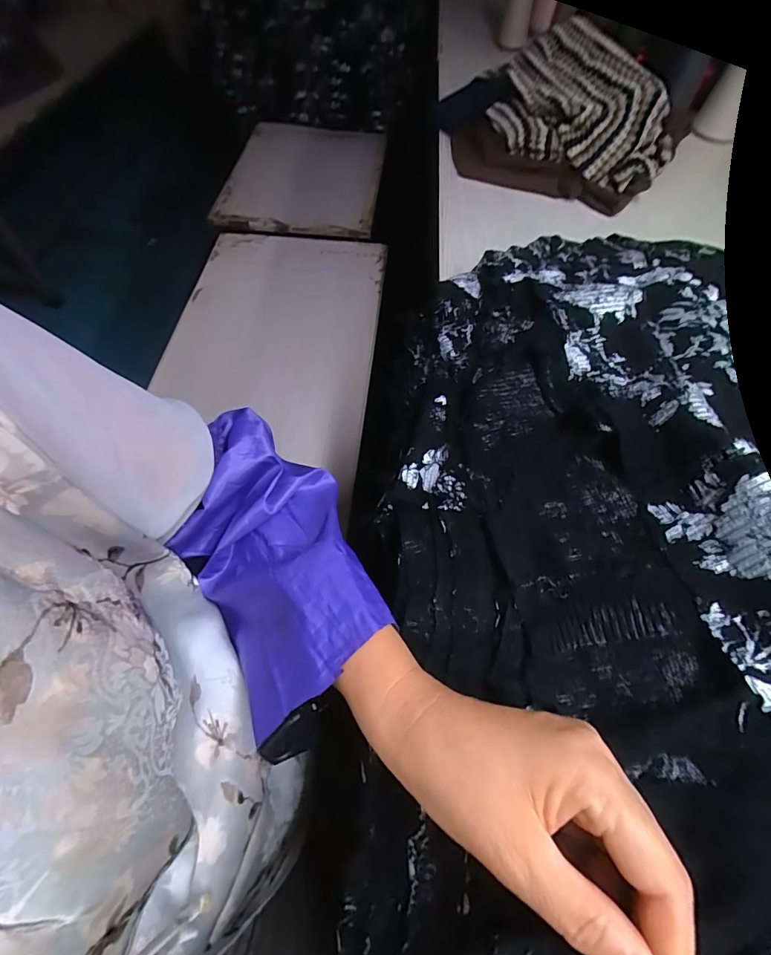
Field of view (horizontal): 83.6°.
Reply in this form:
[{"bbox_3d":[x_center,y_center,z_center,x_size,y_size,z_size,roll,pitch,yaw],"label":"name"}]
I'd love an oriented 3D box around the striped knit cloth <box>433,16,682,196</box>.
[{"bbox_3d":[0.230,-0.499,0.572,0.302,0.106,0.134,37,66,19],"label":"striped knit cloth"}]

